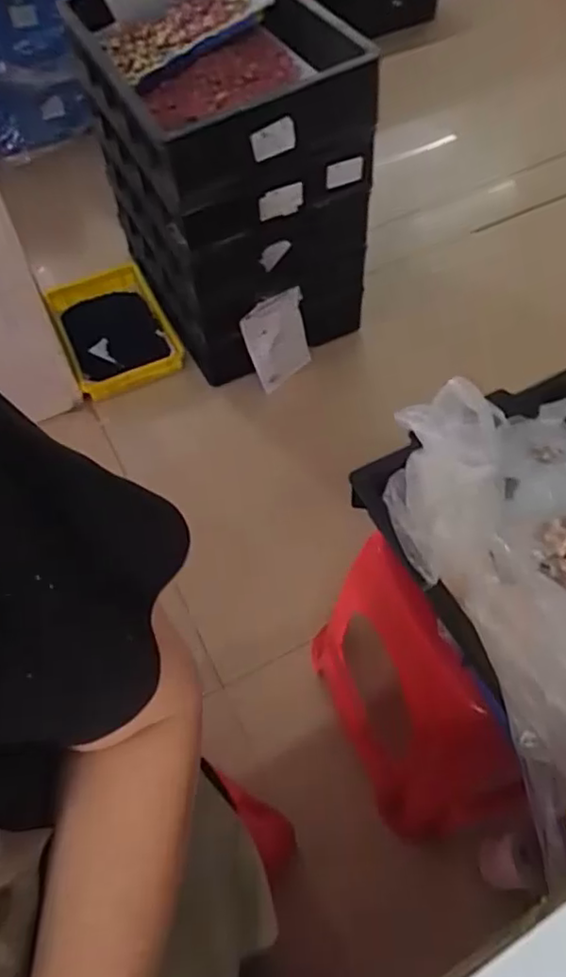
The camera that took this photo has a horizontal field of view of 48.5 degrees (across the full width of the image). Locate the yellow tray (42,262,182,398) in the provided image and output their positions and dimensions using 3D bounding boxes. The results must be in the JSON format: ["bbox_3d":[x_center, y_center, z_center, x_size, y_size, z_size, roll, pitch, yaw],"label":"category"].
[{"bbox_3d":[-0.418,-0.392,1.573,0.260,0.066,0.395,-24,61,-13],"label":"yellow tray"}]

